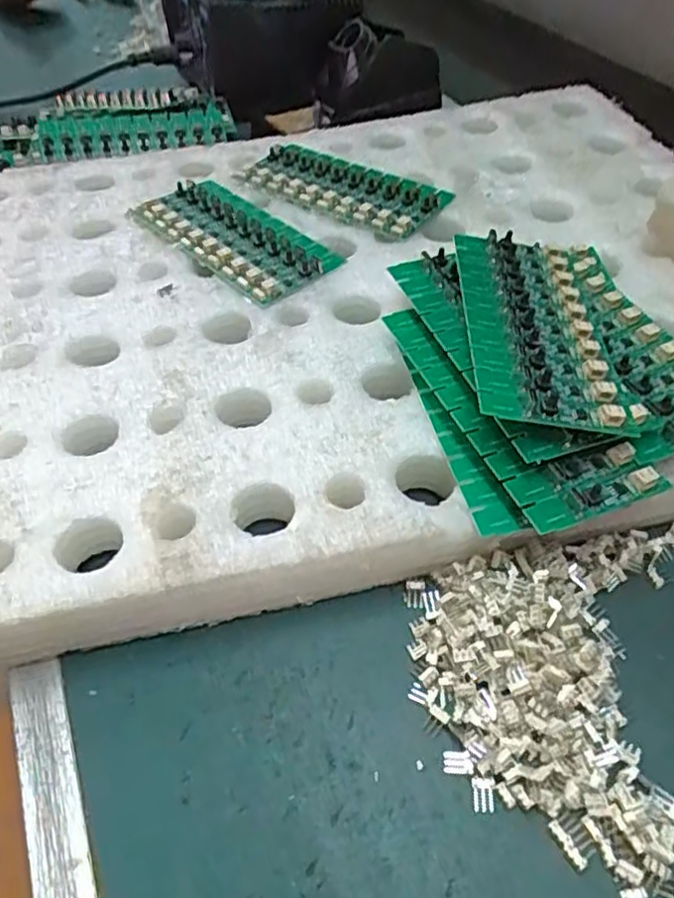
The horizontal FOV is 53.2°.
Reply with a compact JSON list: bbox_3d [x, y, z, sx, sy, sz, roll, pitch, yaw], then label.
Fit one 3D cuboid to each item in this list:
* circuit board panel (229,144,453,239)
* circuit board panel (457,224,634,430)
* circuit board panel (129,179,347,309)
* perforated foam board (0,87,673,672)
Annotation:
[{"bbox_3d":[0.002,-0.175,0.441,0.136,0.006,0.062,27,55,23],"label":"circuit board panel"},{"bbox_3d":[0.087,-0.060,0.304,0.058,0.007,0.136,6,46,-2],"label":"circuit board panel"},{"bbox_3d":[-0.062,-0.131,0.407,0.065,0.014,0.137,-35,56,-25],"label":"circuit board panel"},{"bbox_3d":[-0.036,-0.086,0.380,0.535,0.031,0.363,-12,50,-7],"label":"perforated foam board"}]

